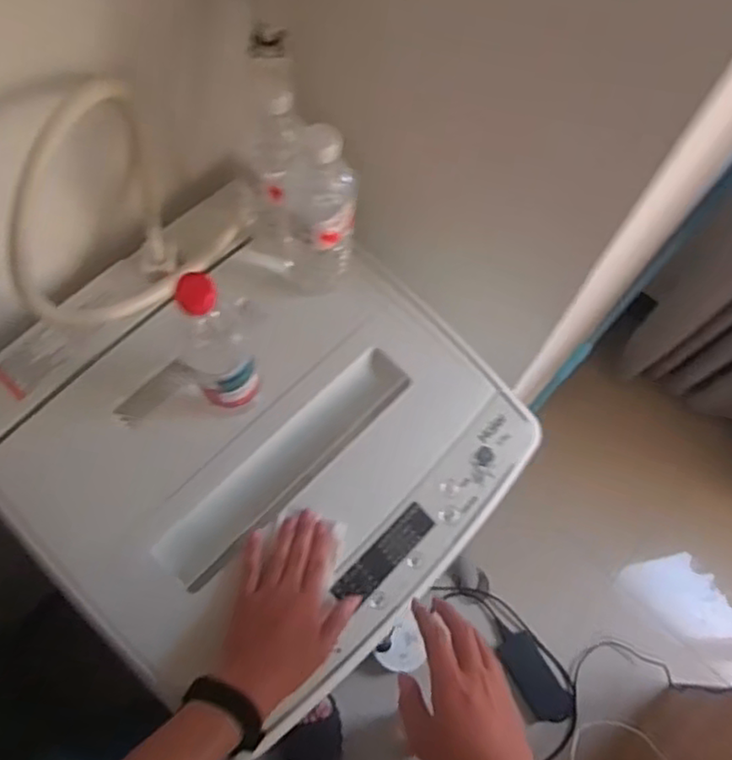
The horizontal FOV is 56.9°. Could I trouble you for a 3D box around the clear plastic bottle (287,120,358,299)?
[{"bbox_3d":[-0.050,-0.155,0.679,0.076,0.223,0.057,1,69,-3],"label":"clear plastic bottle"}]

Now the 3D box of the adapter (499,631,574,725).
[{"bbox_3d":[0.363,0.641,1.446,0.087,0.029,0.193,-32,74,-14],"label":"adapter"}]

